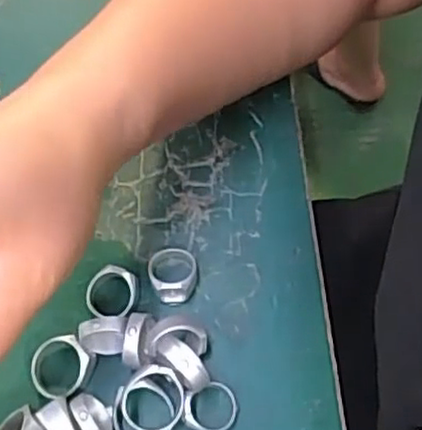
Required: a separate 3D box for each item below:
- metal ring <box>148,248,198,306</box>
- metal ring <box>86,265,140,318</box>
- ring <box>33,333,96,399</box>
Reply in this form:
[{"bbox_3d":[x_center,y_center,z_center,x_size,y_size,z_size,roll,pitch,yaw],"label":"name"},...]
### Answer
[{"bbox_3d":[-0.017,0.024,0.291,0.021,0.013,0.026,-14,67,-4],"label":"metal ring"},{"bbox_3d":[-0.042,0.034,0.289,0.023,0.012,0.021,-1,67,2],"label":"metal ring"},{"bbox_3d":[-0.062,0.063,0.276,0.026,0.011,0.025,-1,67,2],"label":"ring"}]

